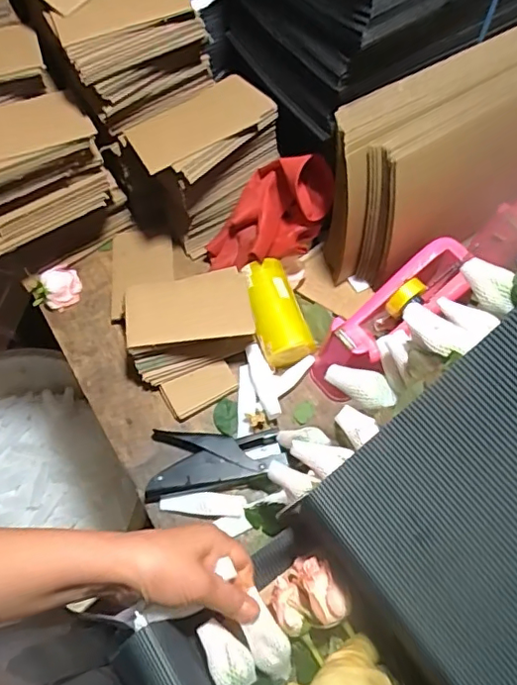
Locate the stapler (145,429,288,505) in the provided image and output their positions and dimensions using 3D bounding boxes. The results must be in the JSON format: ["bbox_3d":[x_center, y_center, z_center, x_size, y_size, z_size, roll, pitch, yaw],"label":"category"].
[{"bbox_3d":[-0.050,0.124,0.602,0.147,0.025,0.074,-8,64,-3],"label":"stapler"}]

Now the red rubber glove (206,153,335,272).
[{"bbox_3d":[0.012,-0.155,0.666,0.110,0.116,0.143,35,70,16],"label":"red rubber glove"}]

